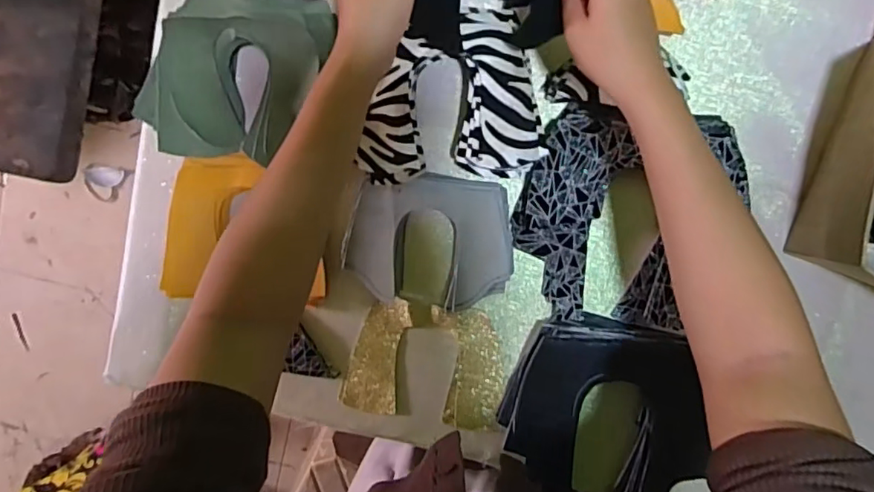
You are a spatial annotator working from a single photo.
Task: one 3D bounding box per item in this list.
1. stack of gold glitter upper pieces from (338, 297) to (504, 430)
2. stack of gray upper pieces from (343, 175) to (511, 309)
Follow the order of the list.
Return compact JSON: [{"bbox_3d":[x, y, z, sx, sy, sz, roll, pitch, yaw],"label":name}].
[{"bbox_3d":[-0.013,0.118,0.556,0.157,0.009,0.117,7,97,3],"label":"stack of gold glitter upper pieces"},{"bbox_3d":[-0.007,-0.006,0.531,0.155,0.022,0.119,6,97,3],"label":"stack of gray upper pieces"}]

